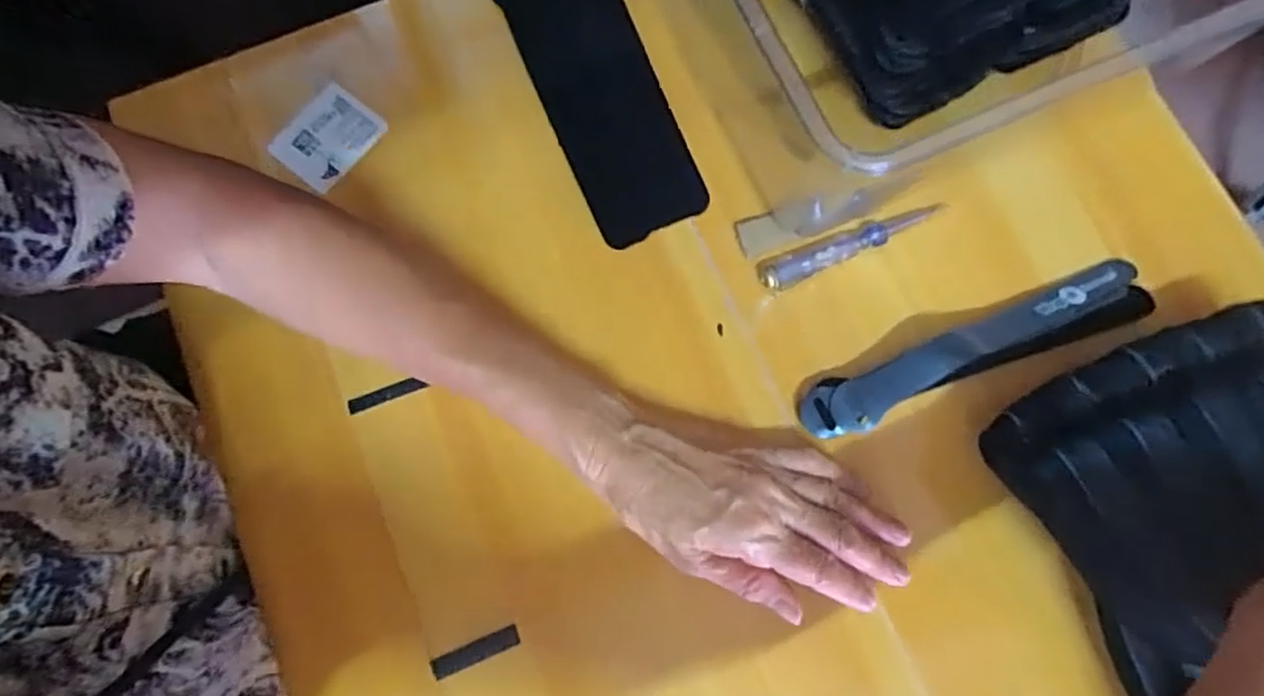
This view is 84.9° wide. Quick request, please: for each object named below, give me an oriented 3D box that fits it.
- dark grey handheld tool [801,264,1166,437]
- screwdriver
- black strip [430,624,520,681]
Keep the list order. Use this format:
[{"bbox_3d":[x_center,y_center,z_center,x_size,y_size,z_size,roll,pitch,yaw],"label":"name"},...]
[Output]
[{"bbox_3d":[0.190,0.001,0.377,0.206,0.027,0.032,-22,79,-3],"label":"dark grey handheld tool"},{"bbox_3d":[0.128,-0.060,0.397,0.114,0.011,0.018,-21,79,-3],"label":"screwdriver"},{"bbox_3d":[-0.081,0.158,0.358,0.045,0.004,0.010,-21,66,-9],"label":"black strip"}]

